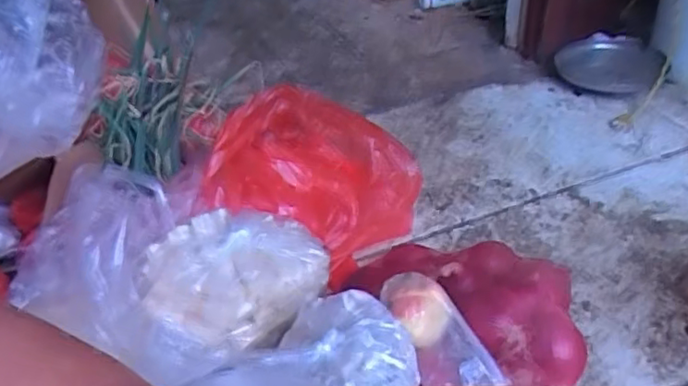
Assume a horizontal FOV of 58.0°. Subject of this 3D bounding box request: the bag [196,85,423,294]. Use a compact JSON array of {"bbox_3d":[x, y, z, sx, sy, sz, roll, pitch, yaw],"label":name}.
[{"bbox_3d":[-0.055,-0.023,1.048,0.334,0.186,0.228,13,41,21],"label":"bag"}]

